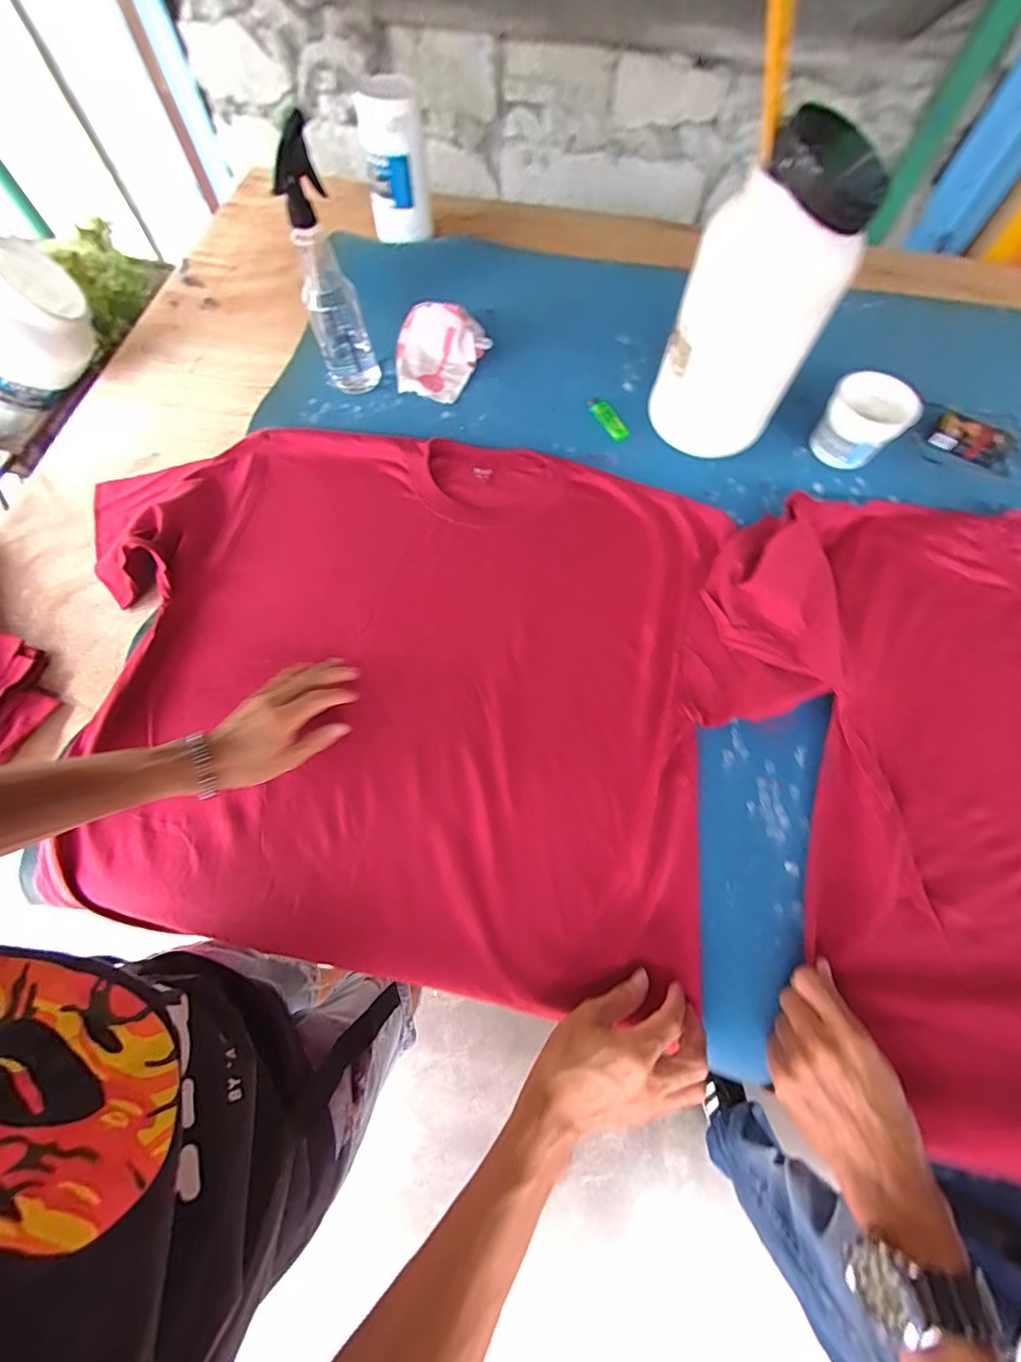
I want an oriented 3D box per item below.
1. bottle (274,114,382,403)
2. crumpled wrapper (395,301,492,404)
[{"bbox_3d":[-0.238,-0.508,0.584,0.069,0.241,0.093,-21,70,-7],"label":"bottle"},{"bbox_3d":[-0.112,-0.484,0.671,0.128,0.056,0.128,16,70,7],"label":"crumpled wrapper"}]

